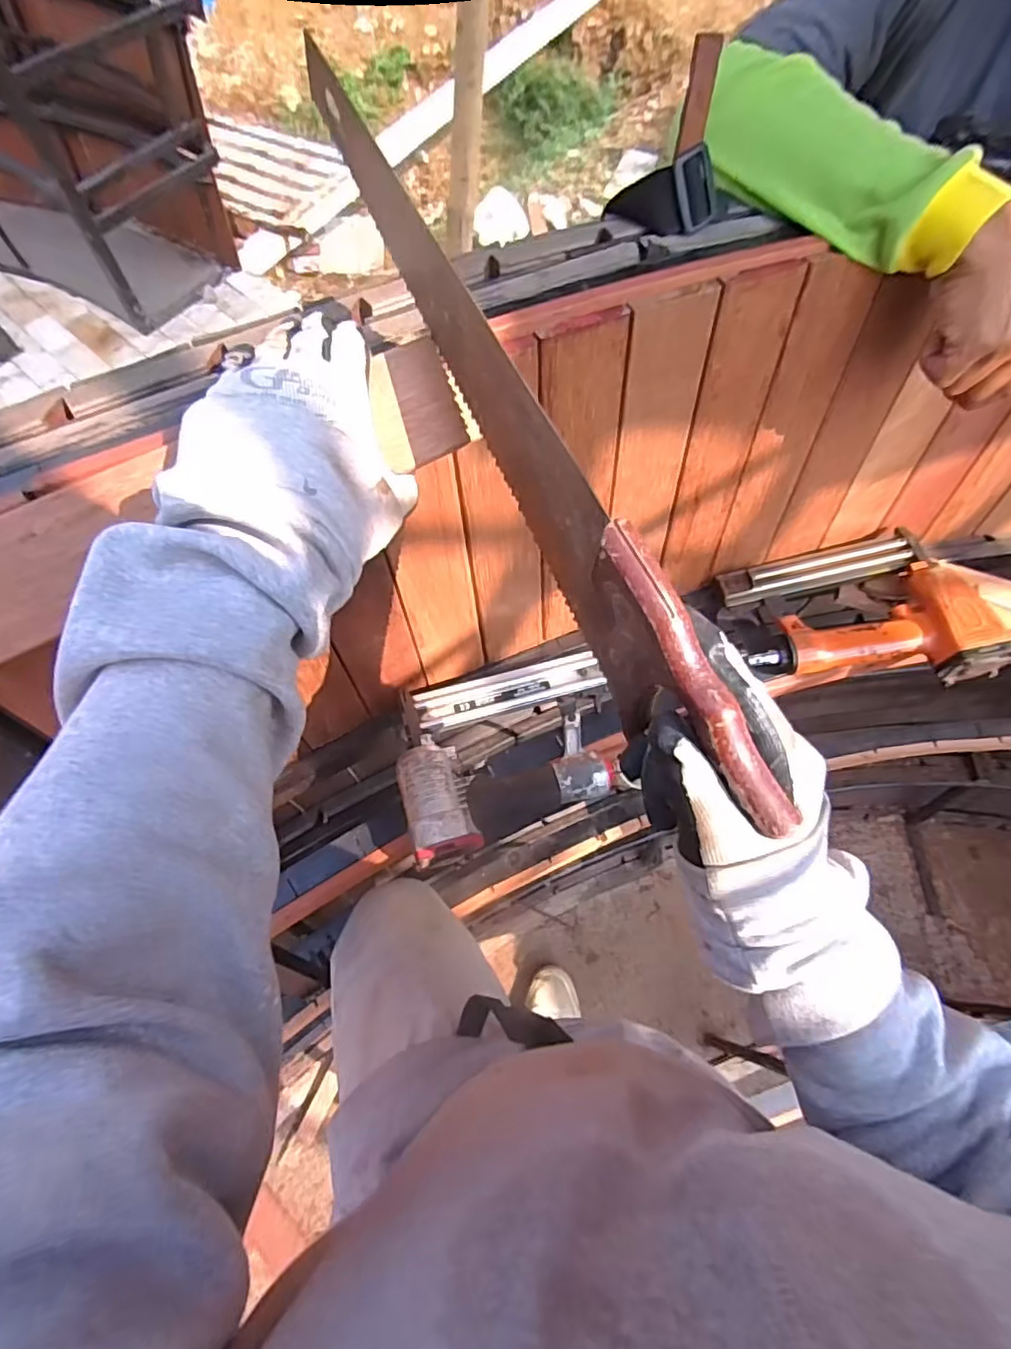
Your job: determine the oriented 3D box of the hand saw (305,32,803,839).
[{"bbox_3d":[0.010,-0.120,0.334,0.028,0.090,0.441,-27,80,-12],"label":"hand saw"}]

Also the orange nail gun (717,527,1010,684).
[{"bbox_3d":[0.358,-0.065,0.627,0.213,0.067,0.174,-9,66,-5],"label":"orange nail gun"}]

